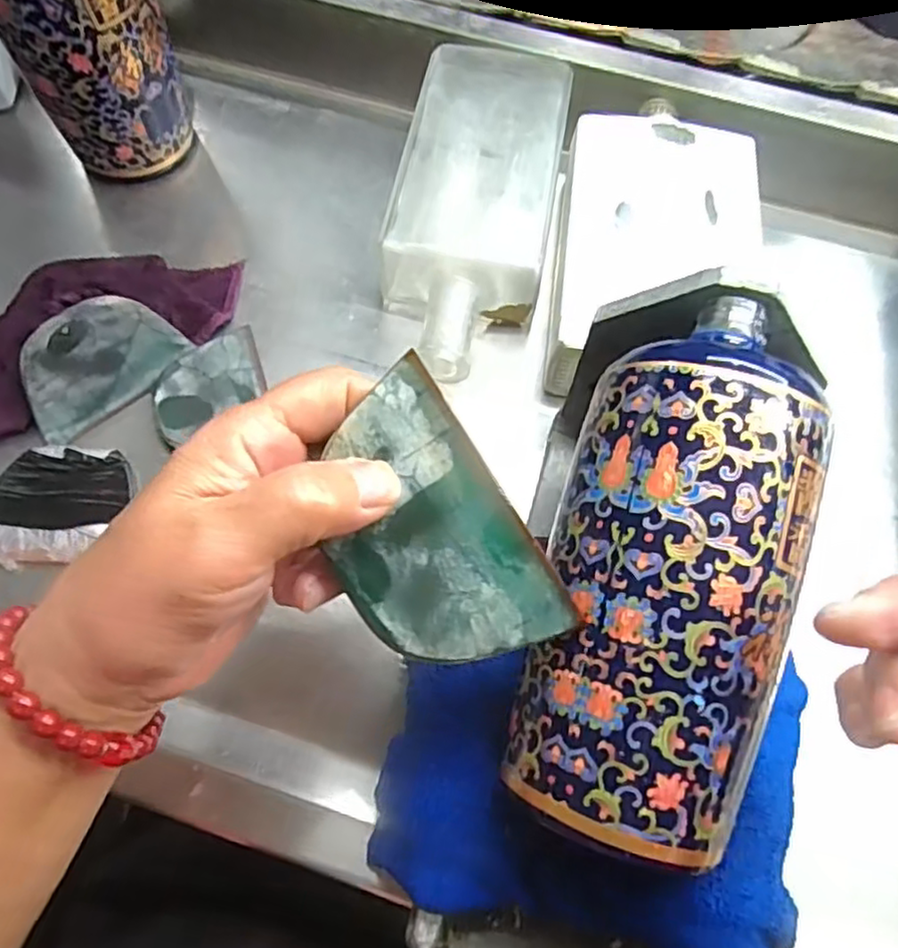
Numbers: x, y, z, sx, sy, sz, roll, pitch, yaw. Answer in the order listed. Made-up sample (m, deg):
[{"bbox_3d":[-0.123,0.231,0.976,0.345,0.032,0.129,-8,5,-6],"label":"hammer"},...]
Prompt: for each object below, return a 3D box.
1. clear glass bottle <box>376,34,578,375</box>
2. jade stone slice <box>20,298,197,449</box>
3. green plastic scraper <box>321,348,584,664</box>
[{"bbox_3d":[0.017,-0.156,0.402,0.093,0.046,0.230,10,70,2],"label":"clear glass bottle"},{"bbox_3d":[-0.186,-0.061,0.365,0.083,0.004,0.055,-37,101,-14],"label":"jade stone slice"},{"bbox_3d":[-0.008,0.018,0.215,0.055,0.004,0.093,-32,88,-3],"label":"green plastic scraper"}]

